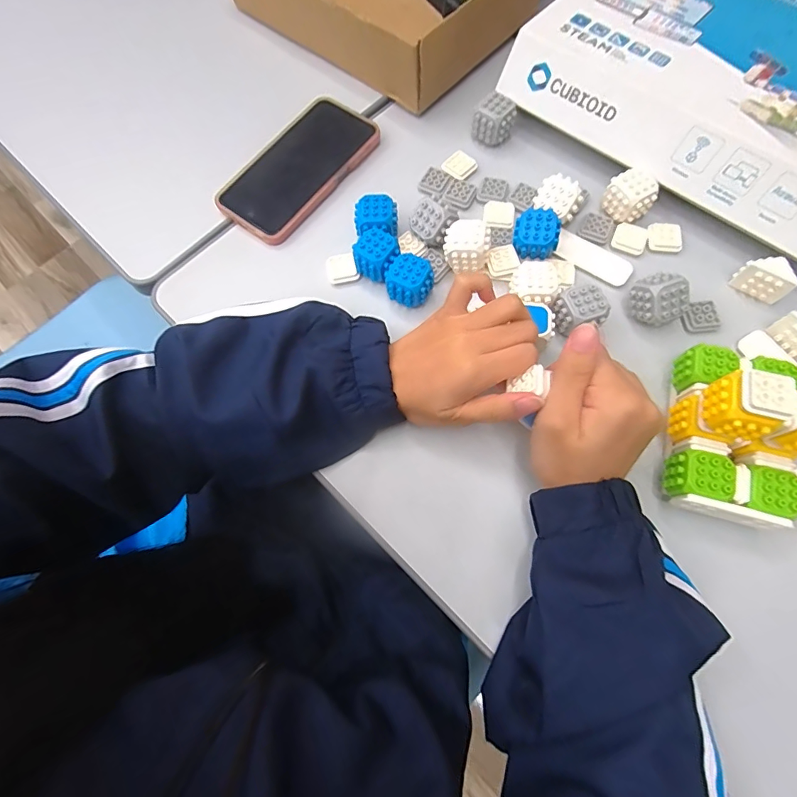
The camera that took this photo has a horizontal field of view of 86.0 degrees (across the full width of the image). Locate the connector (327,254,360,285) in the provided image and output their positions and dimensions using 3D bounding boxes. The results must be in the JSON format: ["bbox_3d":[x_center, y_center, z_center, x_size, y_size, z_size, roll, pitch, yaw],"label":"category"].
[{"bbox_3d":[-0.051,-0.117,0.386,0.026,0.008,0.025,-14,71,-3],"label":"connector"}]

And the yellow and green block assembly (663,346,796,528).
[{"bbox_3d":[0.229,0.019,0.279,0.074,0.084,0.109,16,72,7],"label":"yellow and green block assembly"}]

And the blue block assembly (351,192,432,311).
[{"bbox_3d":[-0.011,-0.125,0.372,0.052,0.032,0.100,-22,72,-6],"label":"blue block assembly"}]

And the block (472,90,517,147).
[{"bbox_3d":[0.095,-0.273,0.422,0.031,0.036,0.035,40,77,14],"label":"block"}]

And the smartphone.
[{"bbox_3d":[-0.096,-0.227,0.416,0.082,0.013,0.167,36,76,13],"label":"smartphone"}]

